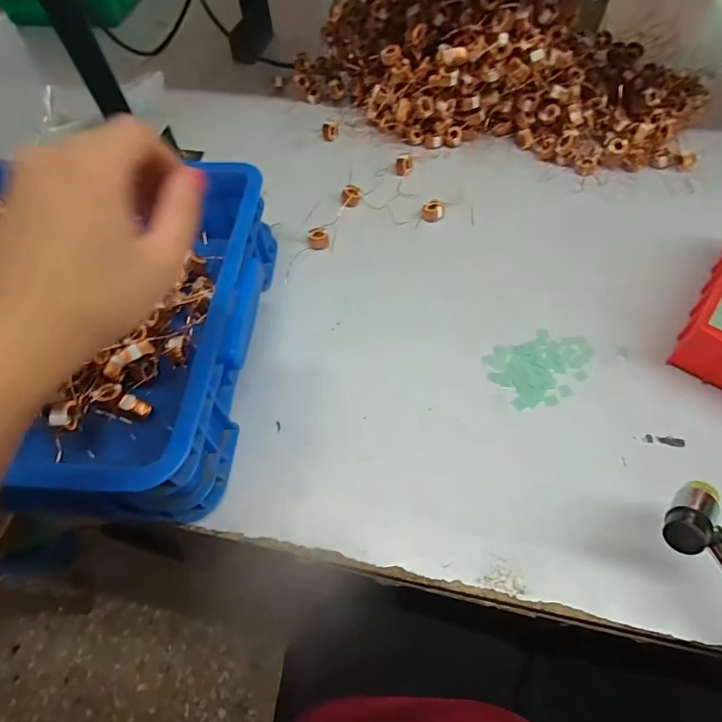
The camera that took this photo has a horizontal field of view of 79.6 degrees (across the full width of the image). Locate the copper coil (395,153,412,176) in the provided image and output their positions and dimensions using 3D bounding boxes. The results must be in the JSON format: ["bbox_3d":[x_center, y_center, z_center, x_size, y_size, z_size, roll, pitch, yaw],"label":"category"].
[{"bbox_3d":[0.056,-0.258,0.566,0.022,0.018,0.021,-1,58,2],"label":"copper coil"}]

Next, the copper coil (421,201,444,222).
[{"bbox_3d":[0.087,-0.180,0.522,0.025,0.015,0.020,3,58,4],"label":"copper coil"}]

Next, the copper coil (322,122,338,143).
[{"bbox_3d":[-0.043,-0.324,0.613,0.021,0.018,0.018,5,59,6],"label":"copper coil"}]

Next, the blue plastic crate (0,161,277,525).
[{"bbox_3d":[-0.309,-0.042,0.388,0.417,0.125,0.324,0,58,3],"label":"blue plastic crate"}]

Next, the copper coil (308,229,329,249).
[{"bbox_3d":[-0.049,-0.141,0.500,0.023,0.011,0.025,-1,58,2],"label":"copper coil"}]

